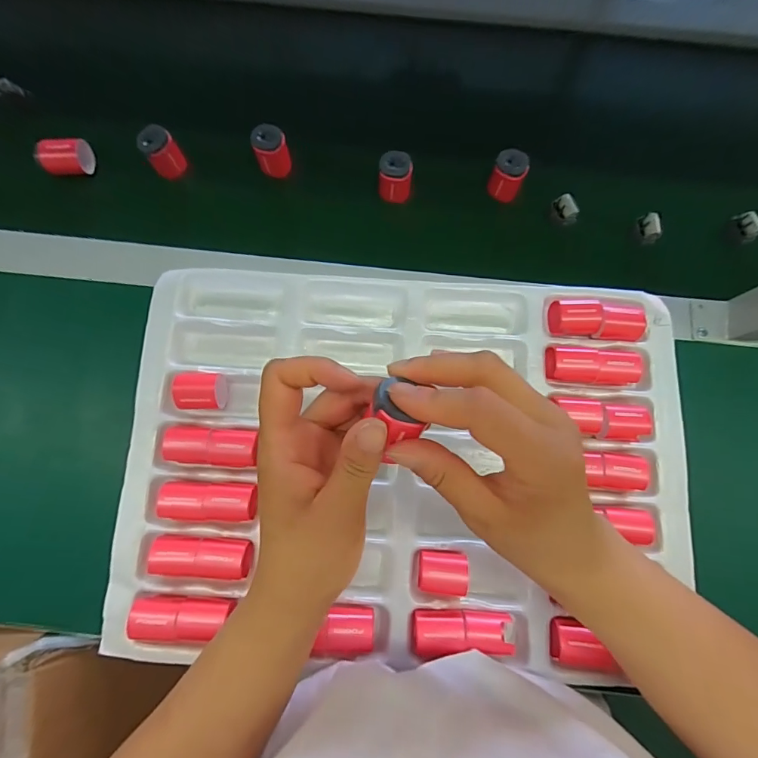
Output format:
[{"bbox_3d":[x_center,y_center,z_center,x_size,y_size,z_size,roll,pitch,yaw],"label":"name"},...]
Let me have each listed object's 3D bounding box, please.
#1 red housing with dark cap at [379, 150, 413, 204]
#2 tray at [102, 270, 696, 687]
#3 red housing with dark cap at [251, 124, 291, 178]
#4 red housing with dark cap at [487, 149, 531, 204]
[{"bbox_3d":[0.016,-0.193,0.415,0.030,0.040,0.030,3,79,0],"label":"red housing with dark cap"},{"bbox_3d":[0.023,0.065,0.365,0.451,0.049,0.312,2,79,0],"label":"tray"},{"bbox_3d":[-0.103,-0.221,0.419,0.031,0.039,0.028,-19,80,-4],"label":"red housing with dark cap"},{"bbox_3d":[0.124,-0.195,0.417,0.030,0.037,0.028,21,80,3],"label":"red housing with dark cap"}]

